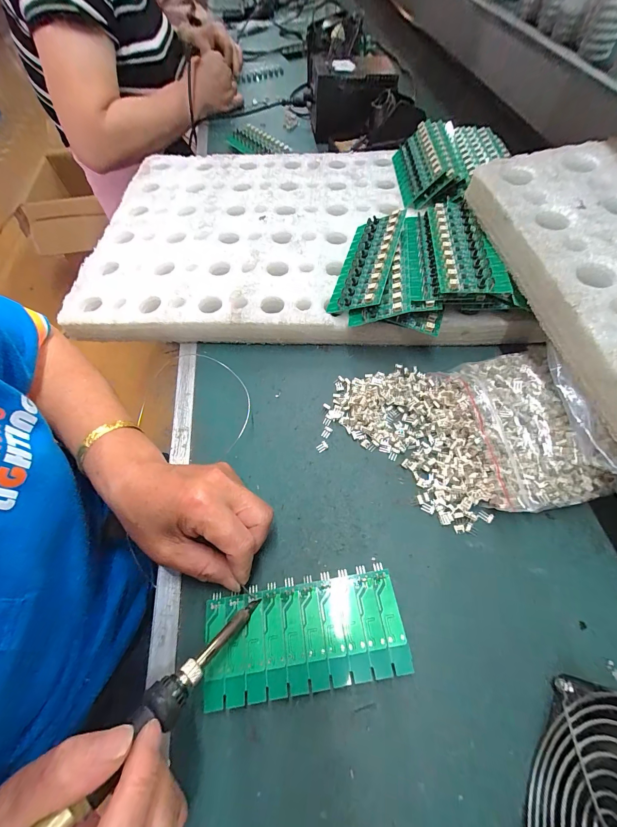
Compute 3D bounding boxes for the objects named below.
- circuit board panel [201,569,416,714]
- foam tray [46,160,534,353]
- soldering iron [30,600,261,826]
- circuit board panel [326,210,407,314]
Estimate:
[{"bbox_3d":[-0.003,0.156,0.226,0.136,0.004,0.063,-9,54,-2],"label":"circuit board panel"},{"bbox_3d":[-0.020,-0.241,0.438,0.513,0.045,0.370,3,61,4],"label":"foam tray"},{"bbox_3d":[-0.098,0.171,0.153,0.019,0.015,0.212,35,36,20],"label":"soldering iron"},{"bbox_3d":[0.064,-0.169,0.353,0.061,0.007,0.135,1,63,36],"label":"circuit board panel"}]

